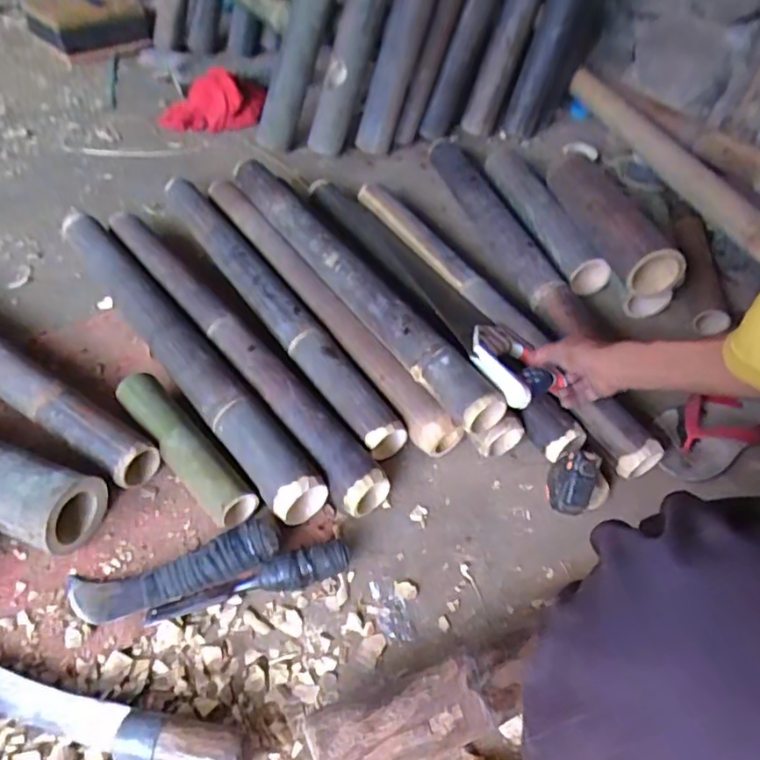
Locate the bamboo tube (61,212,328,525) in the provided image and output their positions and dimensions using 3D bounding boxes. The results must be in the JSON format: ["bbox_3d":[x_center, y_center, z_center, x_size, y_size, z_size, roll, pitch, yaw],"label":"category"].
[{"bbox_3d":[-0.296,-0.070,0.792,0.063,0.055,0.677,-30,56,-28],"label":"bamboo tube"}]

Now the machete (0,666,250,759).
[{"bbox_3d":[-0.267,0.280,0.495,0.328,0.036,0.046,12,48,7],"label":"machete"}]

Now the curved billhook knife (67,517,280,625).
[{"bbox_3d":[-0.205,0.187,0.582,0.205,0.041,0.053,-12,49,-15],"label":"curved billhook knife"}]

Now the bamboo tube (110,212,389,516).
[{"bbox_3d":[-0.219,-0.068,0.798,0.057,0.053,0.653,-30,56,-28],"label":"bamboo tube"}]

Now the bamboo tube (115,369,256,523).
[{"bbox_3d":[-0.228,0.080,0.674,0.049,0.060,0.233,-33,57,-30],"label":"bamboo tube"}]

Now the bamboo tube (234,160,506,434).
[{"bbox_3d":[-0.049,-0.147,0.812,0.075,0.068,0.600,-23,53,-23],"label":"bamboo tube"}]

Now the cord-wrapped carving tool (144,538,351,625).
[{"bbox_3d":[-0.127,0.201,0.578,0.204,0.039,0.042,-15,50,-17],"label":"cord-wrapped carving tool"}]

